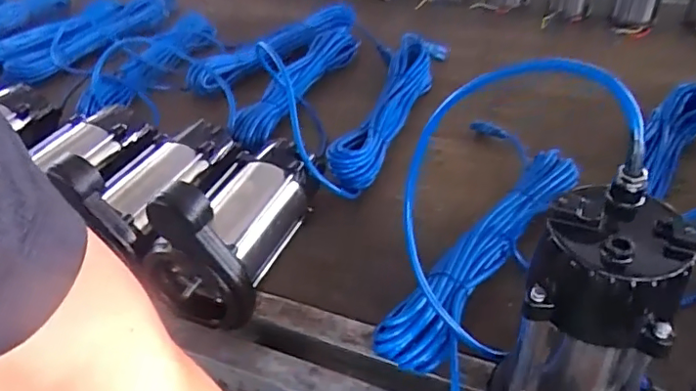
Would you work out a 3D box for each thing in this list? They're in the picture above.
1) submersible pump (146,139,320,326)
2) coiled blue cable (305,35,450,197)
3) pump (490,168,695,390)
[{"bbox_3d":[-0.112,0.004,0.626,0.100,0.154,0.229,11,42,17],"label":"submersible pump"},{"bbox_3d":[0.058,-0.137,0.845,0.108,0.050,0.422,8,41,15],"label":"coiled blue cable"},{"bbox_3d":[0.155,0.123,0.390,0.108,0.227,0.141,22,46,28],"label":"pump"}]

